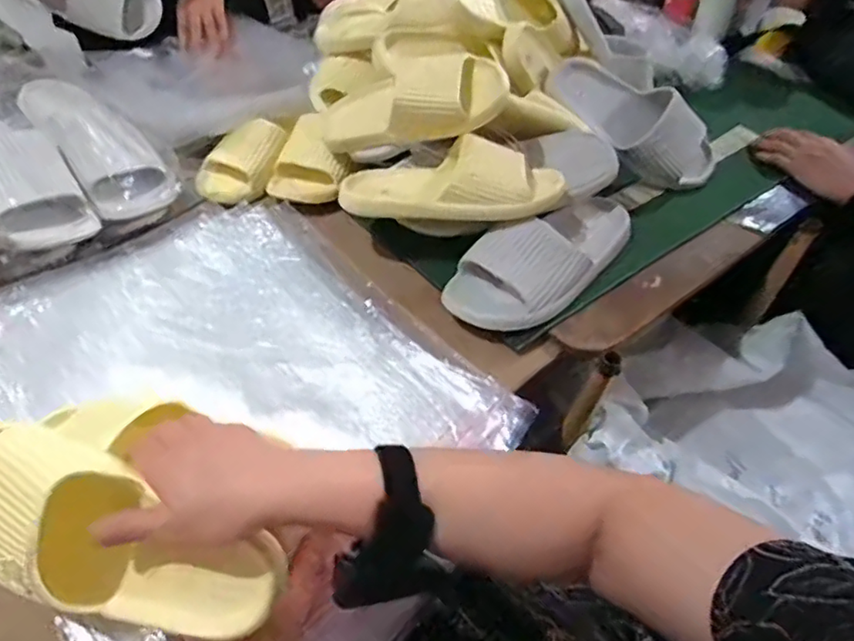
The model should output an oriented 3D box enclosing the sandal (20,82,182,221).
[{"bbox_3d":[-0.414,-0.235,0.745,0.107,0.070,0.262,-36,77,-30],"label":"sandal"}]

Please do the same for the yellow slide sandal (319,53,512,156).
[{"bbox_3d":[-0.024,-0.263,0.734,0.251,0.080,0.090,-3,41,31],"label":"yellow slide sandal"}]

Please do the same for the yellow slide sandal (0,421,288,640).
[{"bbox_3d":[-0.211,0.139,0.398,0.231,0.057,0.089,26,49,0],"label":"yellow slide sandal"}]

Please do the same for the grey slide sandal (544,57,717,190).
[{"bbox_3d":[0.293,-0.276,0.834,0.271,0.089,0.092,30,48,-9],"label":"grey slide sandal"}]

